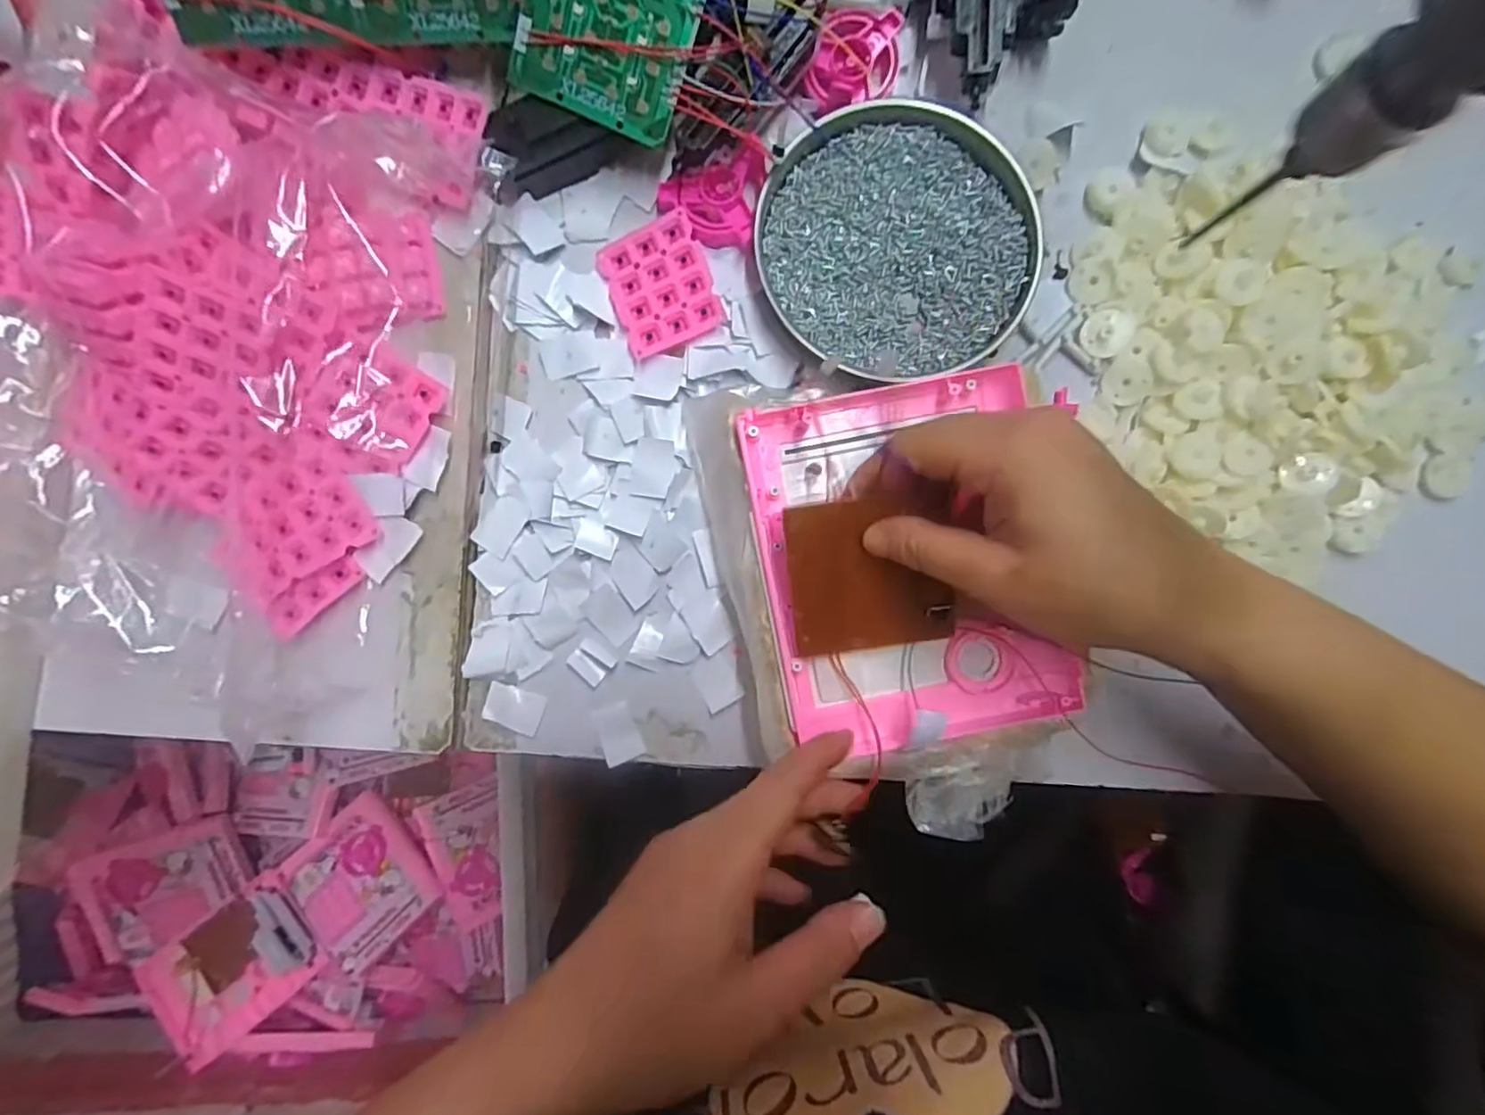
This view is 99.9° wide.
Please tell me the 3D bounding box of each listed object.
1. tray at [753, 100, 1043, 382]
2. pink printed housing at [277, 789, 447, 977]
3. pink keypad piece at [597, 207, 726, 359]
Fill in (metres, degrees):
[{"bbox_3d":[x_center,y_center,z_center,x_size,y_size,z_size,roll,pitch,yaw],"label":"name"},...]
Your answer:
[{"bbox_3d":[0.076,-0.156,0.309,0.131,0.017,0.131,-10,91,0],"label":"tray"},{"bbox_3d":[-0.445,0.378,0.728,0.155,0.037,0.138,43,83,16],"label":"pink printed housing"},{"bbox_3d":[-0.041,-0.137,0.315,0.050,0.011,0.058,-21,91,0],"label":"pink keypad piece"}]

